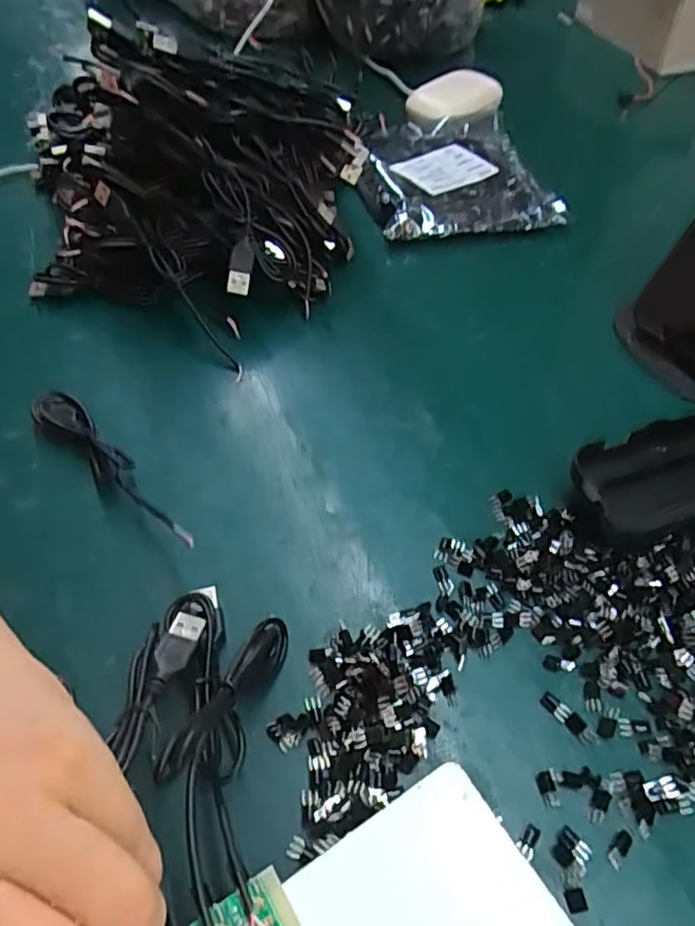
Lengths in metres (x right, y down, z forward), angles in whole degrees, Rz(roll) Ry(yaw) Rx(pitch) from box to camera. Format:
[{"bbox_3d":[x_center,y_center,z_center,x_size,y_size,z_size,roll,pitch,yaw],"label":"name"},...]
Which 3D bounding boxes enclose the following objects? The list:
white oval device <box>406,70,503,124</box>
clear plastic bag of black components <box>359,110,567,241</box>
[{"bbox_3d":[0.095,-0.327,0.567,0.086,0.020,0.053,-23,55,-17],"label":"white oval device"},{"bbox_3d":[0.079,-0.235,0.502,0.141,0.025,0.160,-9,52,-7],"label":"clear plastic bag of black components"}]

